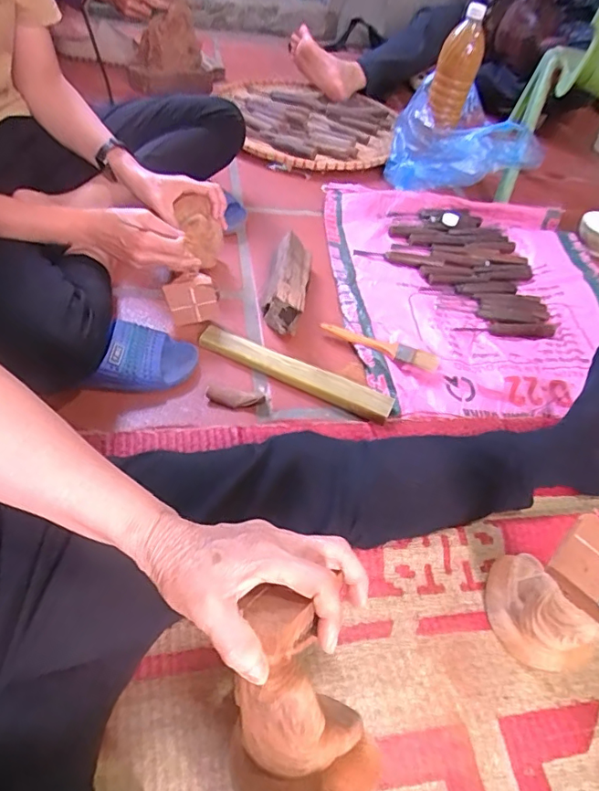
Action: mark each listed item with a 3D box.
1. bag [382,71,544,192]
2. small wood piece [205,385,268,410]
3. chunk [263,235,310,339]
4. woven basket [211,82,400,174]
[{"bbox_3d":[0.330,-0.535,1.102,0.269,0.168,0.243,3,49,-6],"label":"bag"},{"bbox_3d":[-0.084,0.002,0.677,0.078,0.006,0.031,8,48,0],"label":"small wood piece"},{"bbox_3d":[-0.023,-0.177,0.812,0.072,0.063,0.193,6,48,-2],"label":"chunk"},{"bbox_3d":[0.028,-0.668,1.257,0.392,0.067,0.468,-16,53,-21],"label":"woven basket"}]

